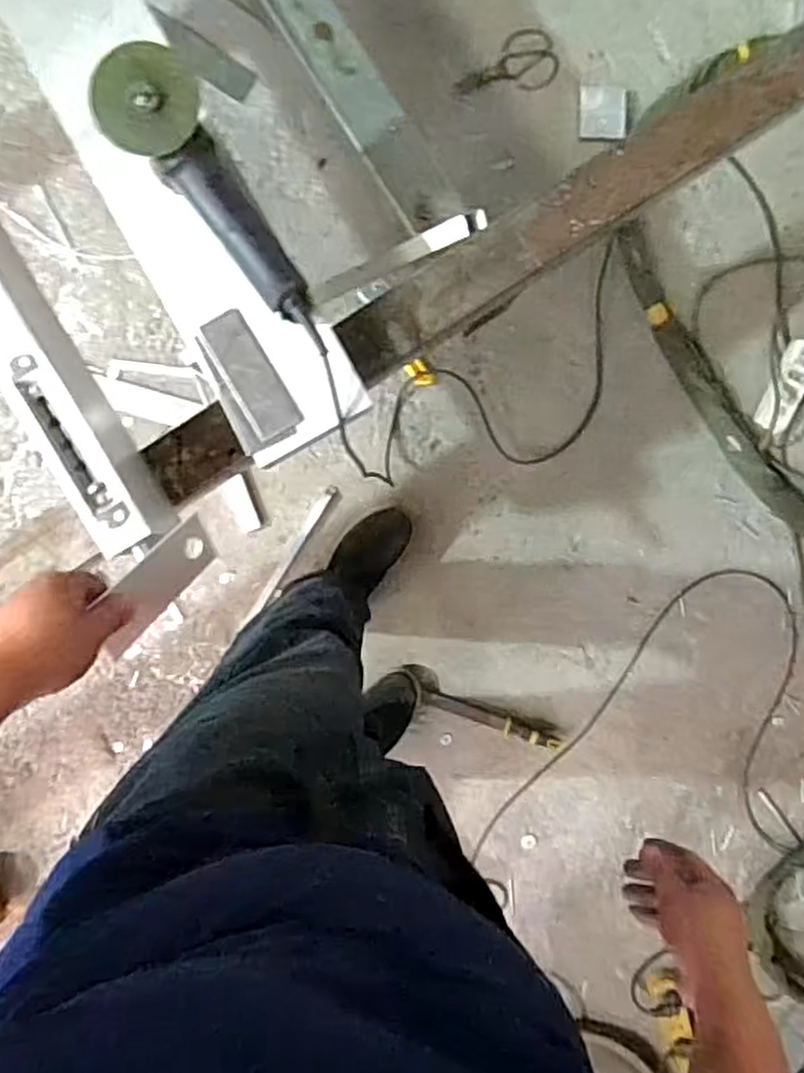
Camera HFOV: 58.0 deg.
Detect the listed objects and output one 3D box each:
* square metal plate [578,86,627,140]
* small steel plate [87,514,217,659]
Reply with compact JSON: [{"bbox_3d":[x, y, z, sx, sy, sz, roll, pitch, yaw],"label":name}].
[{"bbox_3d":[0.367,-0.772,1.322,0.087,0.007,0.099,1,85,2],"label":"square metal plate"},{"bbox_3d":[-0.209,0.038,0.622,0.004,0.130,0.055,11,135,29],"label":"small steel plate"}]

